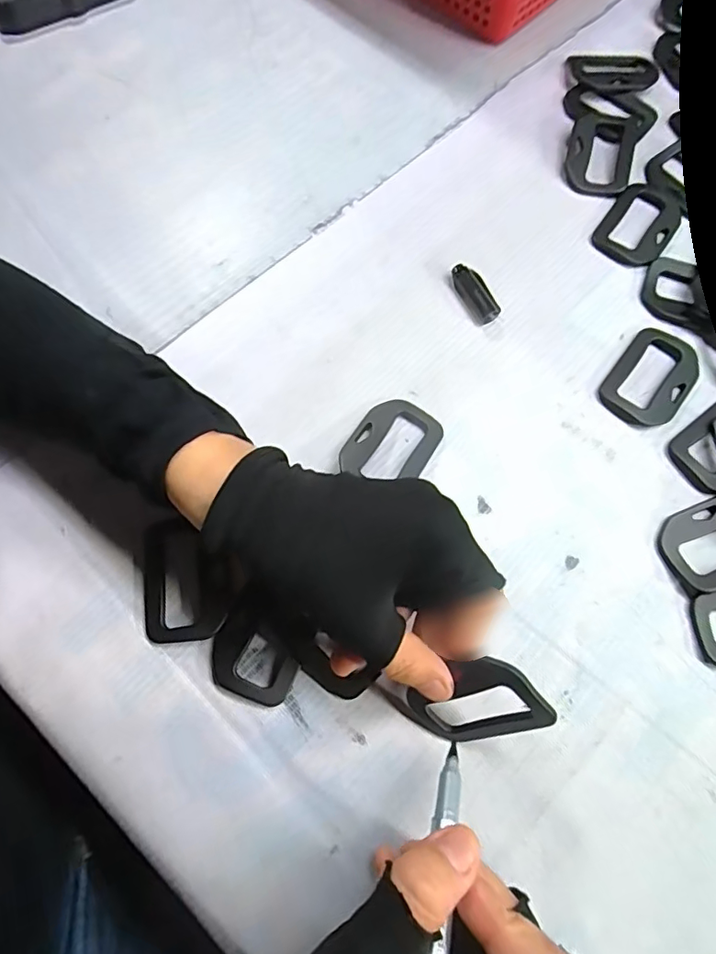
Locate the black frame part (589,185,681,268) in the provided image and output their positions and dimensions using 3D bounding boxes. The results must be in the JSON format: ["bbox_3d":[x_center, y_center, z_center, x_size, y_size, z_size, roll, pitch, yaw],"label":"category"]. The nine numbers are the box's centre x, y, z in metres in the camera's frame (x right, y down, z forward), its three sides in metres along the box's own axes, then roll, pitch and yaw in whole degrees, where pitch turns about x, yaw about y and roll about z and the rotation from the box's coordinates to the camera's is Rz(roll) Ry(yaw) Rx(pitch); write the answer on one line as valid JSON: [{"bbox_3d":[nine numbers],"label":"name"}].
[{"bbox_3d":[0.181,-0.163,0.335,0.044,0.005,0.061,32,74,9],"label":"black frame part"}]

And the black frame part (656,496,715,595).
[{"bbox_3d":[0.184,0.034,0.267,0.051,0.011,0.042,-21,74,-8],"label":"black frame part"}]

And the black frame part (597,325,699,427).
[{"bbox_3d":[0.172,-0.058,0.302,0.042,0.004,0.066,37,75,10],"label":"black frame part"}]

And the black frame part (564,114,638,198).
[{"bbox_3d":[0.163,-0.218,0.351,0.043,0.011,0.066,17,72,4],"label":"black frame part"}]

